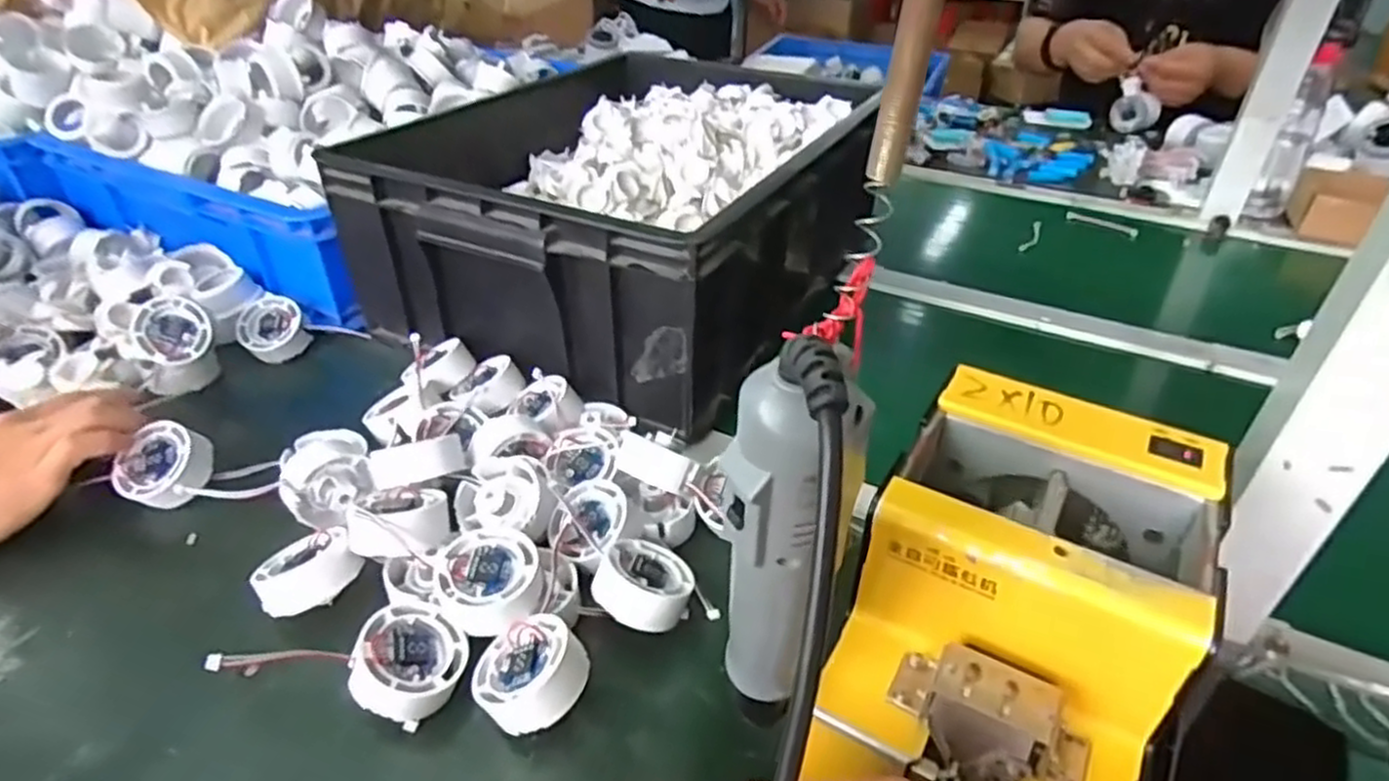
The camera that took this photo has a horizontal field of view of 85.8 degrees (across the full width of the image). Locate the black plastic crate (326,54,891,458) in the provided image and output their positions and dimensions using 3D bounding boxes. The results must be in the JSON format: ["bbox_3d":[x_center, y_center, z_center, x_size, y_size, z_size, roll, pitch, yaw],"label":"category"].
[{"bbox_3d":[-0.063,-0.192,0.721,0.374,0.168,0.443,18,39,23],"label":"black plastic crate"}]

